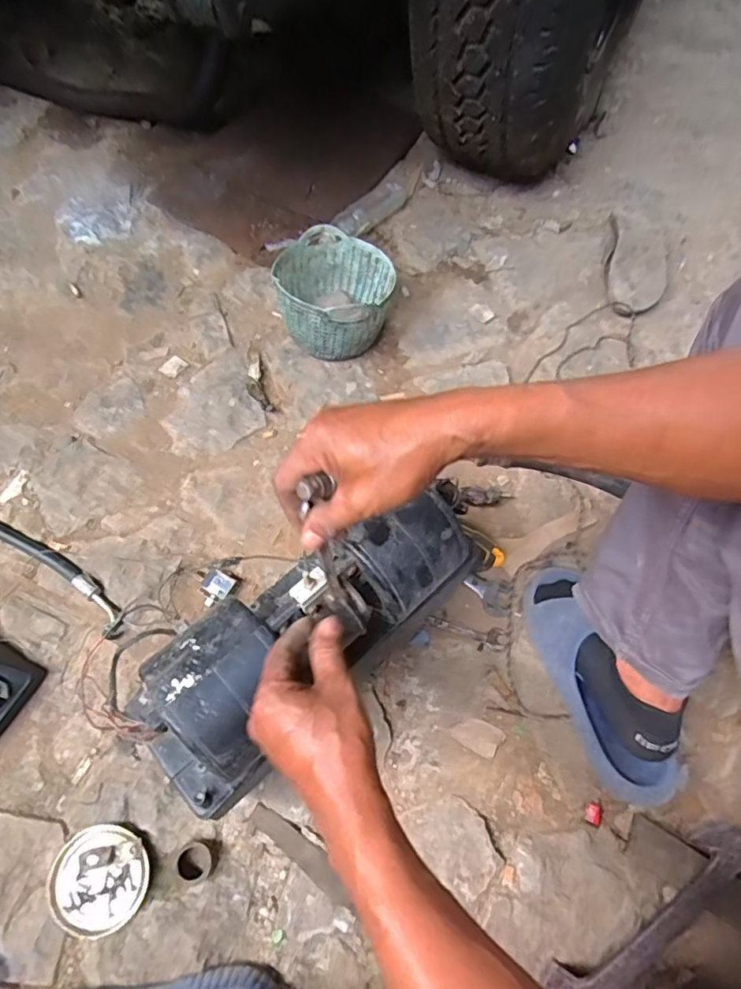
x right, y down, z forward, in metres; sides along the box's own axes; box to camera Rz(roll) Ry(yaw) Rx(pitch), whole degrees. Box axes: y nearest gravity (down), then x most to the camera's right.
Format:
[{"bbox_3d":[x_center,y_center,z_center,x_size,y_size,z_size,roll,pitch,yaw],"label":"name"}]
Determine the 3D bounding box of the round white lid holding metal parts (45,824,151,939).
[{"bbox_3d":[-0.307,0.436,0.644,0.106,0.018,0.100,1,66,-2],"label":"round white lid holding metal parts"}]

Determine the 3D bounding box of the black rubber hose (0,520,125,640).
[{"bbox_3d":[-0.549,0.059,0.808,0.511,0.030,0.060,26,67,10],"label":"black rubber hose"}]

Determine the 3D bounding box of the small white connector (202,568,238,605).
[{"bbox_3d":[-0.215,0.129,0.789,0.041,0.014,0.052,22,67,8],"label":"small white connector"}]

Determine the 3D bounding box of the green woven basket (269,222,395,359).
[{"bbox_3d":[-0.061,-0.322,0.944,0.183,0.141,0.173,1,66,-2],"label":"green woven basket"}]

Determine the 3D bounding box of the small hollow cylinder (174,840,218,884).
[{"bbox_3d":[-0.204,0.425,0.654,0.045,0.018,0.042,1,66,-2],"label":"small hollow cylinder"}]

